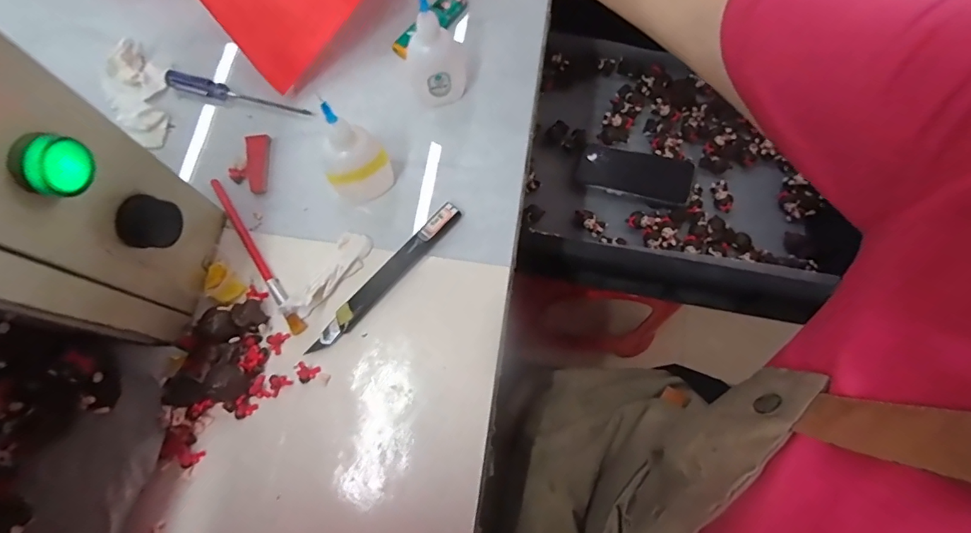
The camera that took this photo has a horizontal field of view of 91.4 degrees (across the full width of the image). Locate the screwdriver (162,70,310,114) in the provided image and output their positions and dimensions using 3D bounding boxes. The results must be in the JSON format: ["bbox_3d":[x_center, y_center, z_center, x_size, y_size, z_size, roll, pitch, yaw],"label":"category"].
[{"bbox_3d":[-0.204,-0.141,0.390,0.120,0.011,0.015,14,73,5],"label":"screwdriver"}]

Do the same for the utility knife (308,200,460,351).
[{"bbox_3d":[-0.071,0.007,0.344,0.014,0.011,0.143,40,77,12],"label":"utility knife"}]

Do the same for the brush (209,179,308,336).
[{"bbox_3d":[-0.172,-0.010,0.353,0.010,0.005,0.144,-34,75,-10],"label":"brush"}]

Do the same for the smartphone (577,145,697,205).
[{"bbox_3d":[0.217,-0.136,0.685,0.155,0.010,0.085,12,68,16],"label":"smartphone"}]

